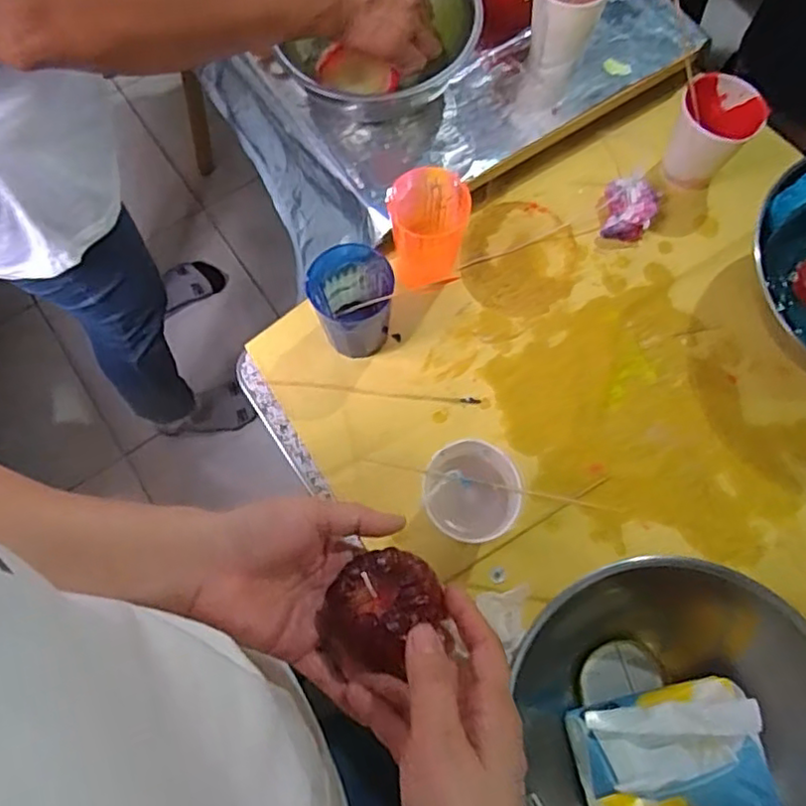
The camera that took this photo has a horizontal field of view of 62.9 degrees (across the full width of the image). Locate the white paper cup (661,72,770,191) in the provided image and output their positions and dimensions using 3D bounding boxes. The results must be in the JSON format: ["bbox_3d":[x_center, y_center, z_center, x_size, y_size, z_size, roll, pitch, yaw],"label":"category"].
[{"bbox_3d":[0.291,-0.253,0.631,0.070,0.084,0.067,-1,71,2],"label":"white paper cup"}]

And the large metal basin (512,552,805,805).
[{"bbox_3d":[0.210,0.238,0.474,0.232,0.103,0.232,-1,71,2],"label":"large metal basin"}]

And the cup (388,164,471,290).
[{"bbox_3d":[0.025,-0.157,0.612,0.071,0.107,0.067,-1,71,2],"label":"cup"}]

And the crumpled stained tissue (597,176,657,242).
[{"bbox_3d":[0.217,-0.185,0.639,0.051,0.036,0.052,17,72,8],"label":"crumpled stained tissue"}]

